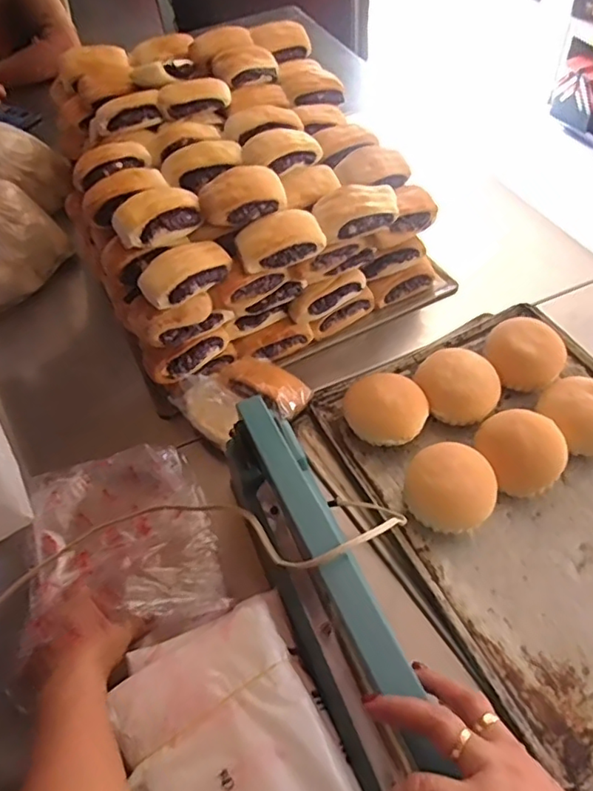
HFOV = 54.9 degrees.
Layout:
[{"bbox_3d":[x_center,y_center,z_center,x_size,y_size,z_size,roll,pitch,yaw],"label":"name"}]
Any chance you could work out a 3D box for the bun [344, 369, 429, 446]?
[{"bbox_3d":[0.102,0.017,0.645,0.089,0.057,0.082,33,62,28],"label":"bun"}]

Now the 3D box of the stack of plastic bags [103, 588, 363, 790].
[{"bbox_3d":[-0.041,0.267,0.416,0.141,0.030,0.219,-23,53,-12],"label":"stack of plastic bags"}]

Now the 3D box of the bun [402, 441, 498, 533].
[{"bbox_3d":[0.158,0.095,0.586,0.091,0.060,0.085,17,55,18],"label":"bun"}]

